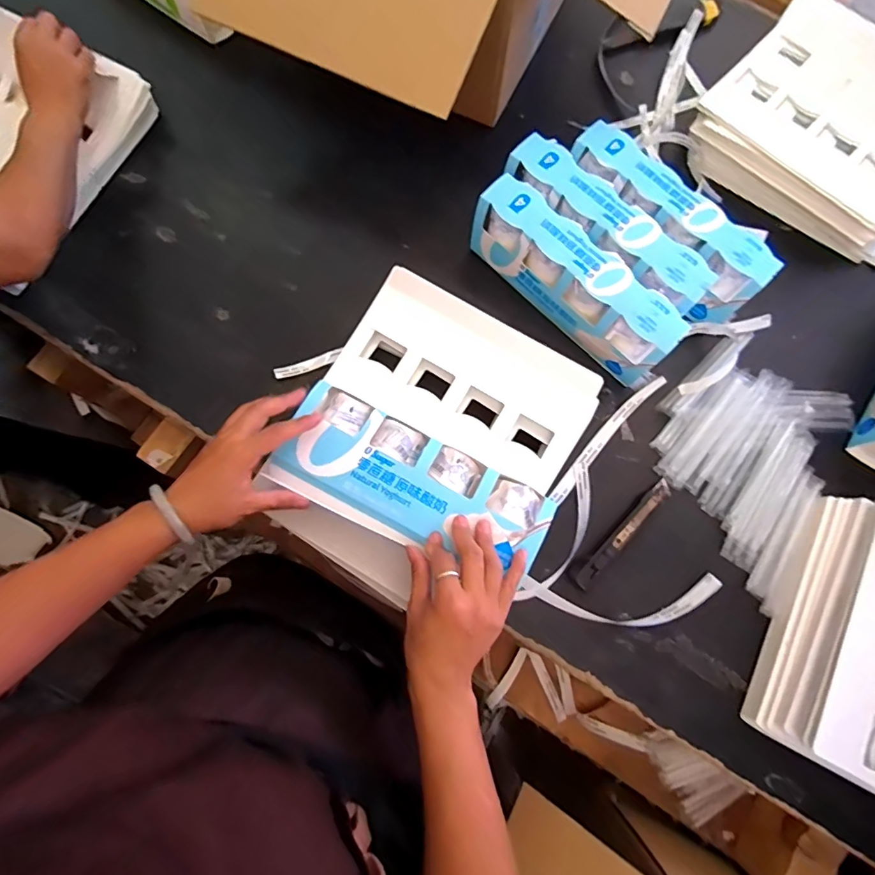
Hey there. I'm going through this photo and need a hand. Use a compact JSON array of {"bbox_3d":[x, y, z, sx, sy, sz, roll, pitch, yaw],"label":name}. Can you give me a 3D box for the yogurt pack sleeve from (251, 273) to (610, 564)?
[{"bbox_3d":[0.007,-0.017,0.513,0.275,0.077,0.264,28,79,5],"label":"yogurt pack sleeve"}]

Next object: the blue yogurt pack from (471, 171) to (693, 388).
[{"bbox_3d":[0.158,-0.184,0.568,0.270,0.084,0.064,44,81,7],"label":"blue yogurt pack"}]

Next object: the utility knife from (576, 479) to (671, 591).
[{"bbox_3d":[0.213,0.110,0.550,0.020,0.006,0.156,44,81,7],"label":"utility knife"}]

